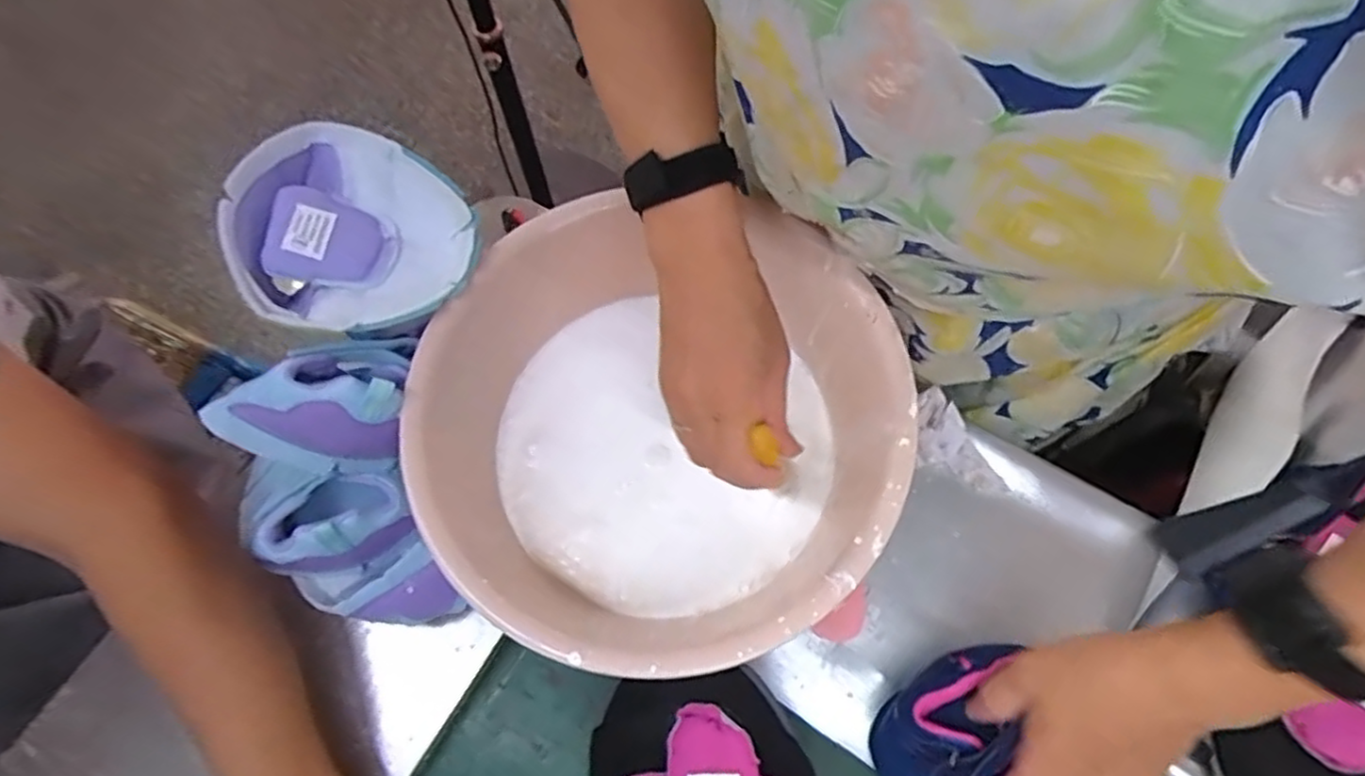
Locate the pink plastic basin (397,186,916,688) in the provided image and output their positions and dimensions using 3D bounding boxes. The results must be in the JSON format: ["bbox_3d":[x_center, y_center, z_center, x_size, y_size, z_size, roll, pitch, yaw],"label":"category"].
[{"bbox_3d":[-0.018,0.032,0.481,0.294,0.106,0.282,0,69,0],"label":"pink plastic basin"}]

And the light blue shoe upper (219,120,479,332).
[{"bbox_3d":[-0.216,-0.101,0.466,0.136,0.046,0.143,-40,72,-14],"label":"light blue shoe upper"}]

